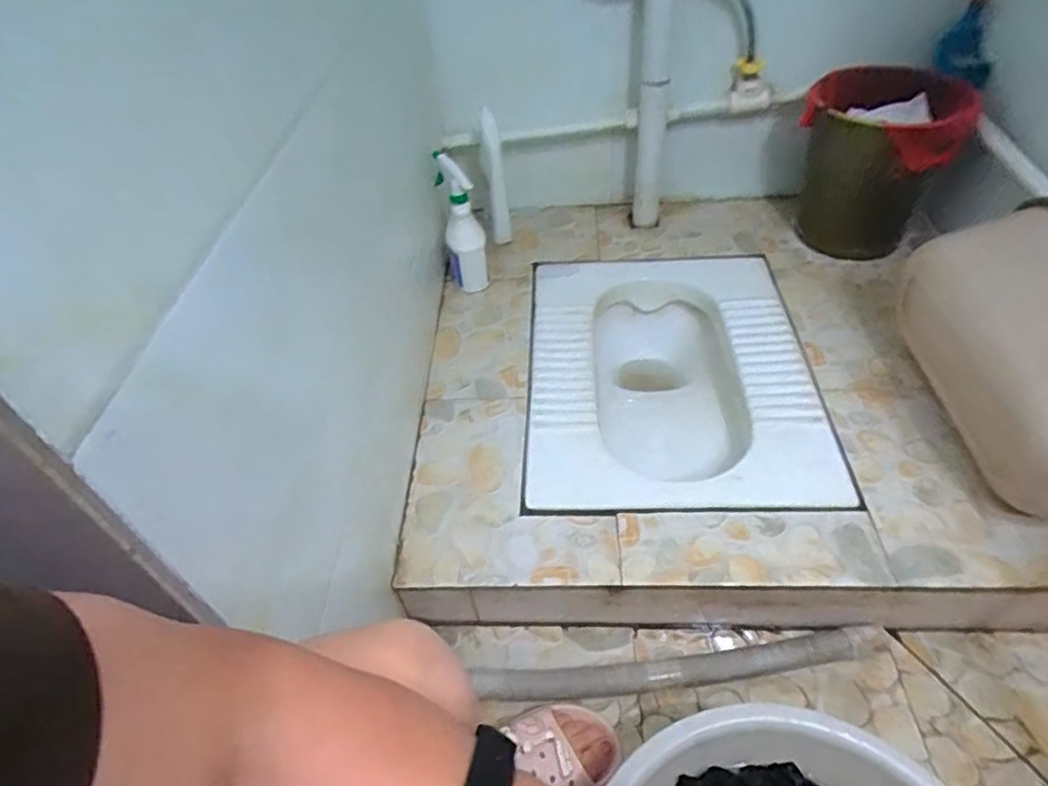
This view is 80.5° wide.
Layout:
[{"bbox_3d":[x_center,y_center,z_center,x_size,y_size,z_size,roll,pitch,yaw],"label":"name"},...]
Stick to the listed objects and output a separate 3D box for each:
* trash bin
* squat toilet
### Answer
[{"bbox_3d":[0.592,-0.375,1.057,0.207,0.263,0.192,-11,46,-5],"label":"trash bin"},{"bbox_3d":[0.223,0.014,1.023,0.416,0.190,0.550,-1,46,5],"label":"squat toilet"}]

